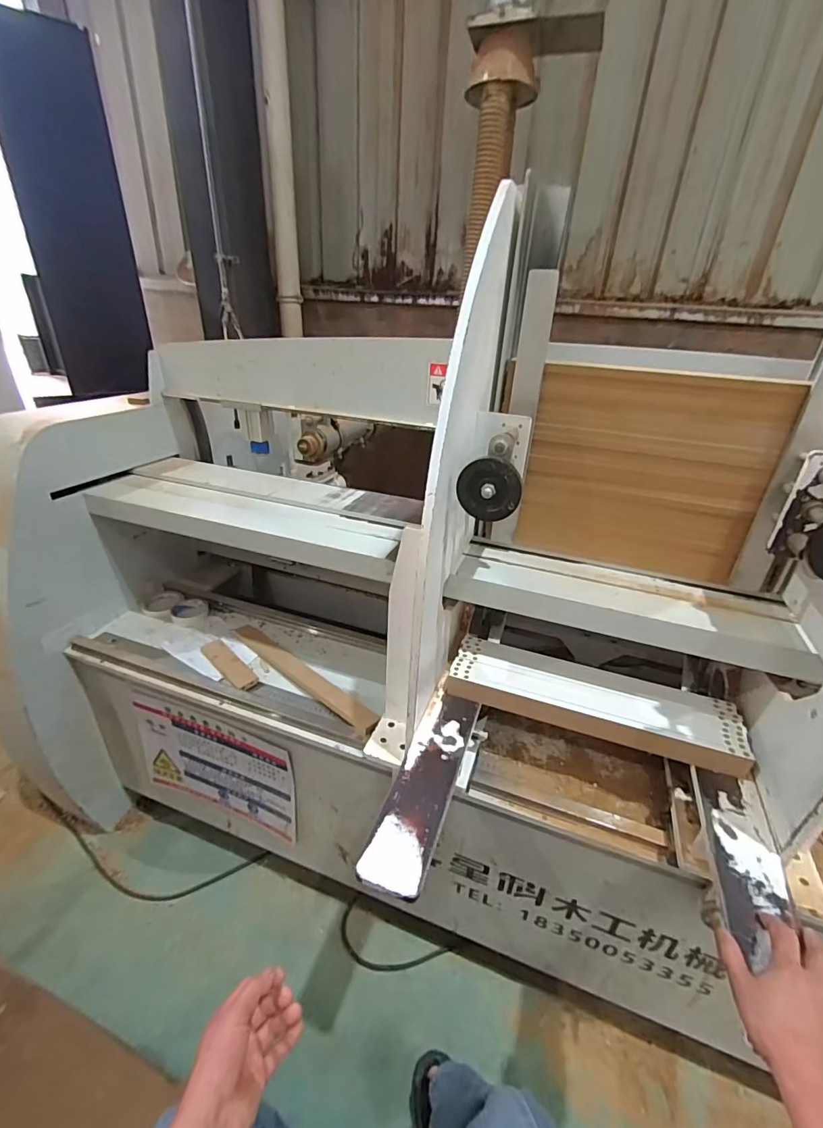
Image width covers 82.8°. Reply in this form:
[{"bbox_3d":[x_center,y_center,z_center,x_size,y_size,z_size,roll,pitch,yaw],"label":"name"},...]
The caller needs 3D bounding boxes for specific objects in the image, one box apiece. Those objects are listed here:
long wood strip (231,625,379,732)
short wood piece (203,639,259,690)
[{"bbox_3d":[-0.219,0.214,0.921,0.415,0.016,0.047,25,35,33],"label":"long wood strip"},{"bbox_3d":[-0.369,0.201,0.946,0.046,0.007,0.184,-23,38,-39],"label":"short wood piece"}]

